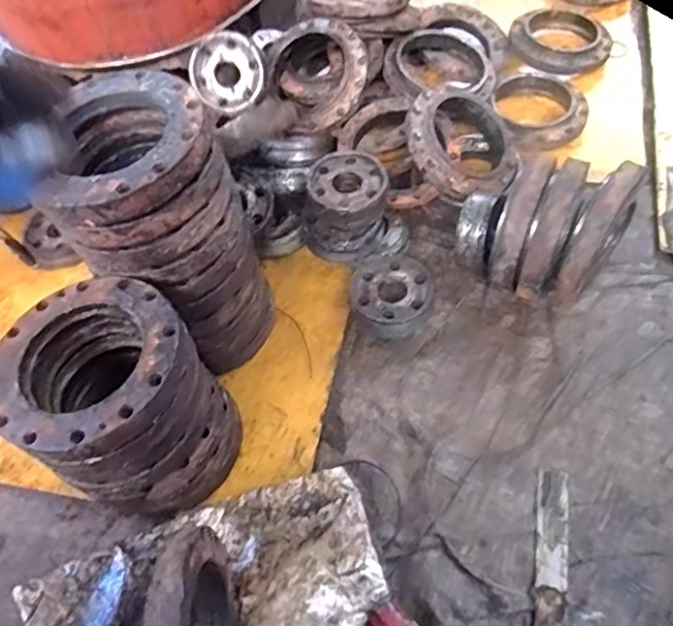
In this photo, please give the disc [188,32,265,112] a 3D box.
[{"bbox_3d":[-0.180,-0.394,0.966,0.118,0.025,0.115,2,111,4],"label":"disc"}]

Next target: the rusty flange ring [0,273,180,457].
[{"bbox_3d":[-0.260,0.043,0.600,0.194,0.021,0.191,-3,57,4],"label":"rusty flange ring"}]

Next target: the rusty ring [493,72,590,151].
[{"bbox_3d":[0.372,-0.378,1.095,0.170,0.036,0.184,-2,57,2],"label":"rusty ring"}]

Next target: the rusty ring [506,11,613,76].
[{"bbox_3d":[0.452,-0.549,1.192,0.189,0.038,0.189,-2,57,2],"label":"rusty ring"}]

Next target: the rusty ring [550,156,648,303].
[{"bbox_3d":[0.357,-0.097,0.824,0.043,0.197,0.173,31,64,21],"label":"rusty ring"}]

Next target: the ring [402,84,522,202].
[{"bbox_3d":[0.200,-0.269,0.963,0.203,0.068,0.194,19,69,-17],"label":"ring"}]

